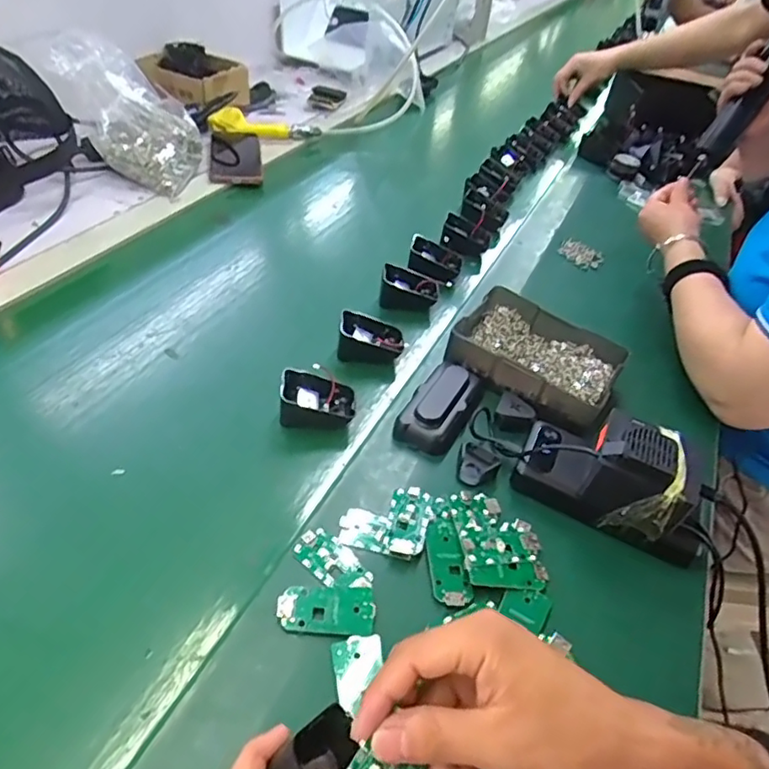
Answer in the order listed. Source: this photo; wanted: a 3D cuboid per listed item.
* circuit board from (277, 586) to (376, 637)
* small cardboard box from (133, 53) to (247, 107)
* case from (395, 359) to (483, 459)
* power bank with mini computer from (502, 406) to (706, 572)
[{"bbox_3d":[-0.039,0.152,0.395,0.063,0.005,0.033,2,42,-5],"label":"circuit board"},{"bbox_3d":[-0.329,-0.517,1.024,0.158,0.075,0.132,27,45,19],"label":"small cardboard box"},{"bbox_3d":[0.054,0.015,0.550,0.054,0.027,0.111,21,44,15],"label":"case"},{"bbox_3d":[0.193,0.068,0.484,0.152,0.076,0.075,24,44,18],"label":"power bank with mini computer"}]

